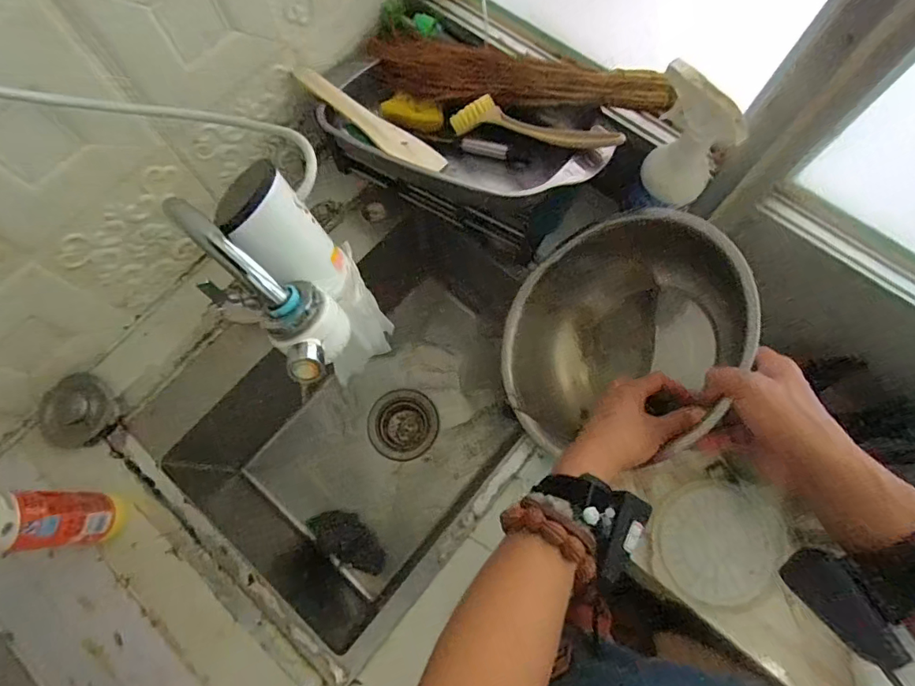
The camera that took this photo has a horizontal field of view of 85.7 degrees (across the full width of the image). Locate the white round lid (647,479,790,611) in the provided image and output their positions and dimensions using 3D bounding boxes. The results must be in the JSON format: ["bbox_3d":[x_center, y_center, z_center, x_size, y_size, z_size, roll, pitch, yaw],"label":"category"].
[{"bbox_3d":[0.423,0.323,0.807,0.215,0.011,0.191,20,78,-1],"label":"white round lid"}]

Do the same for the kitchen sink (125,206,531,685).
[{"bbox_3d":[-0.114,0.108,0.697,0.377,0.213,0.437,41,77,12],"label":"kitchen sink"}]

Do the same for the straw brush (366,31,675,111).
[{"bbox_3d":[0.059,-0.313,0.574,0.365,0.036,0.089,21,73,23],"label":"straw brush"}]

